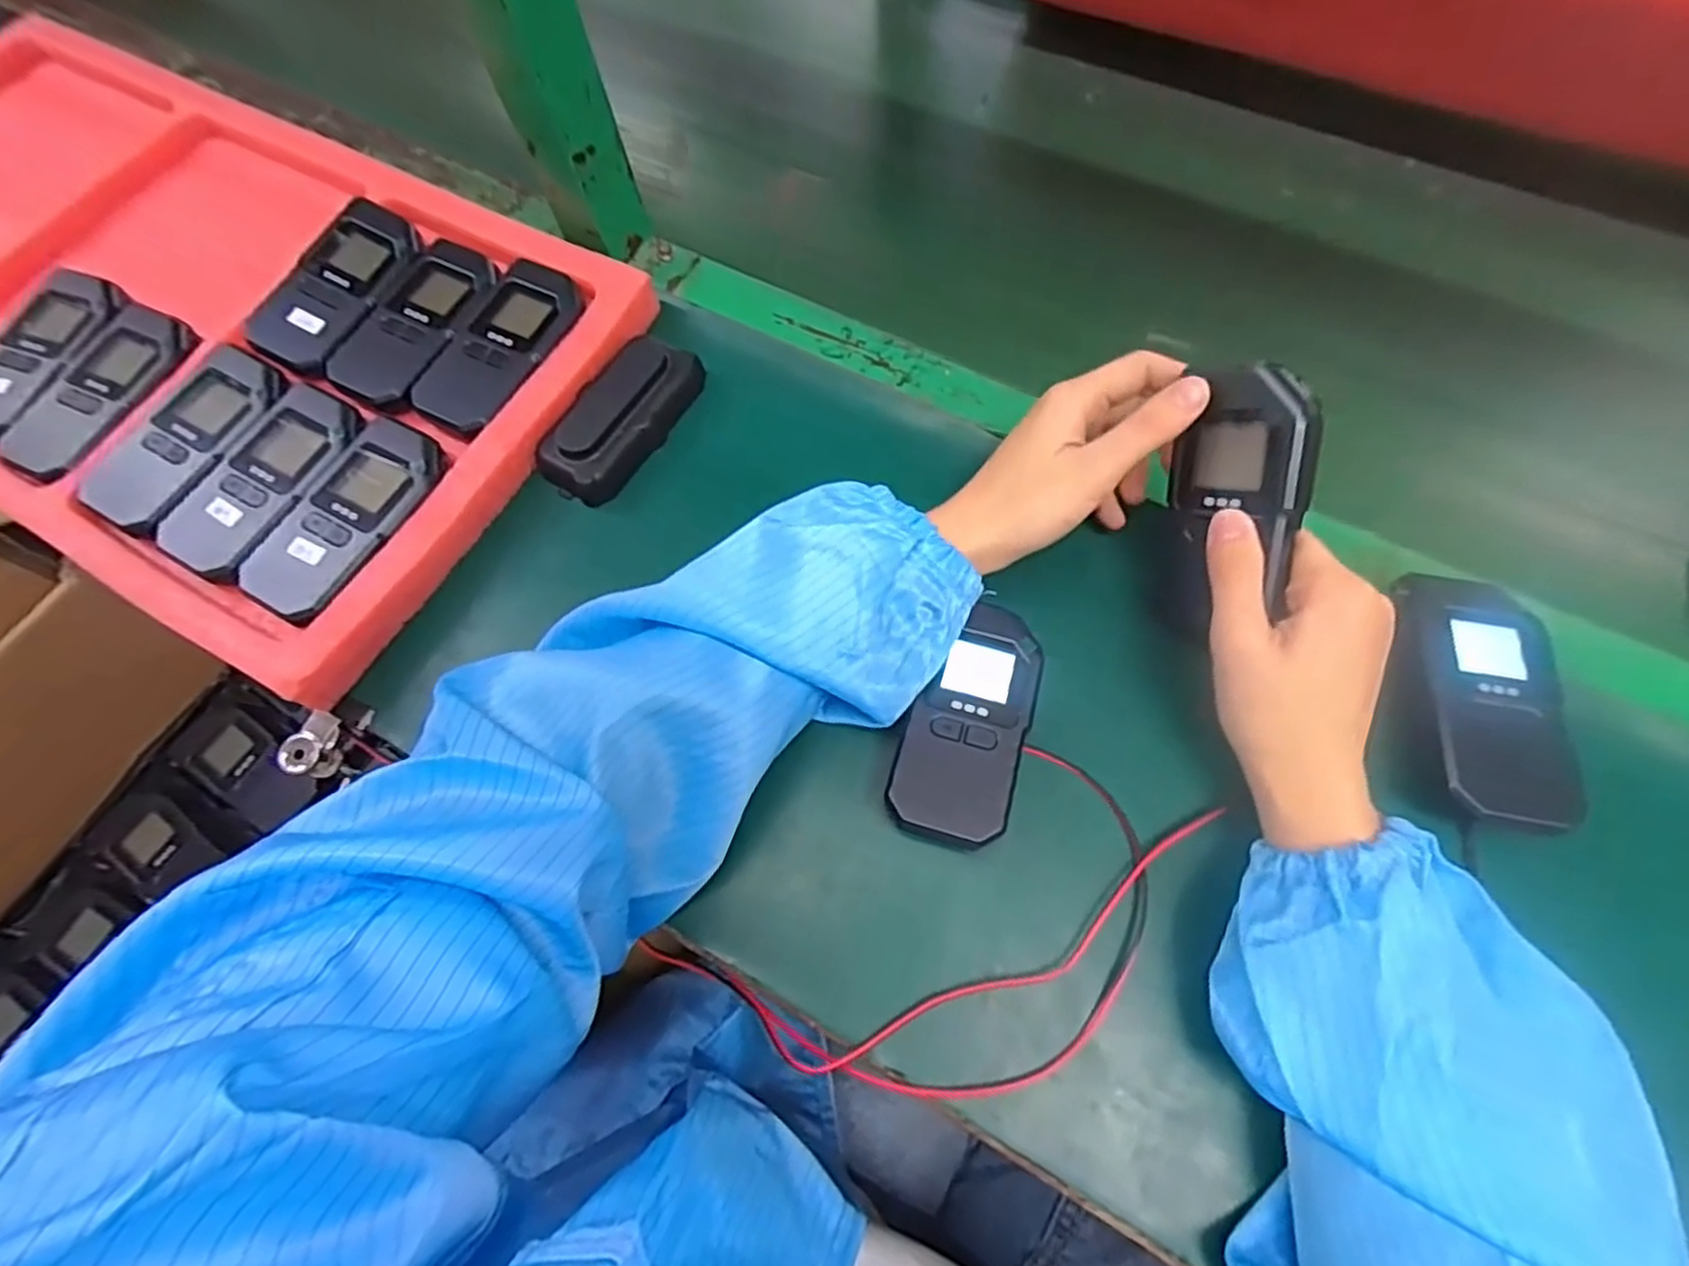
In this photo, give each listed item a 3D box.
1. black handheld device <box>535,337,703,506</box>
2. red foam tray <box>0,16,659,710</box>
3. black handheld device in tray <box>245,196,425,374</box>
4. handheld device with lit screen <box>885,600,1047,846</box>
[{"bbox_3d":[-0.130,-0.126,0.430,0.047,0.021,0.107,28,73,12],"label":"black handheld device"},{"bbox_3d":[-0.443,-0.218,0.479,0.592,0.039,0.321,26,72,12],"label":"red foam tray"},{"bbox_3d":[-0.308,-0.214,0.453,0.060,0.017,0.120,21,72,10],"label":"black handheld device in tray"},{"bbox_3d":[0.059,0.042,0.348,0.053,0.026,0.114,17,71,9],"label":"handheld device with lit screen"}]

